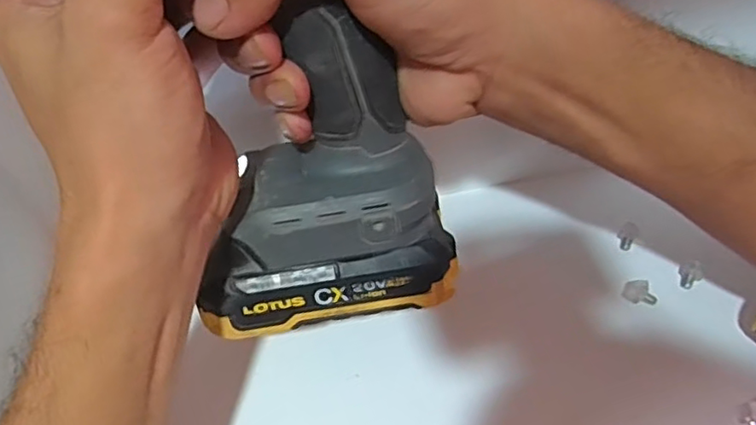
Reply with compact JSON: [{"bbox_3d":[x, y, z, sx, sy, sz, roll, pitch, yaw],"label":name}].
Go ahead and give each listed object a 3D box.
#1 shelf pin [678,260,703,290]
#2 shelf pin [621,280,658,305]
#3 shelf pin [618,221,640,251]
[{"bbox_3d":[0.174,0.034,0.333,0.012,0.005,0.018,15,49,17],"label":"shelf pin"},{"bbox_3d":[0.144,0.043,0.328,0.018,0.008,0.014,27,54,26],"label":"shelf pin"},{"bbox_3d":[0.147,0.013,0.352,0.011,0.008,0.017,22,52,23],"label":"shelf pin"}]

